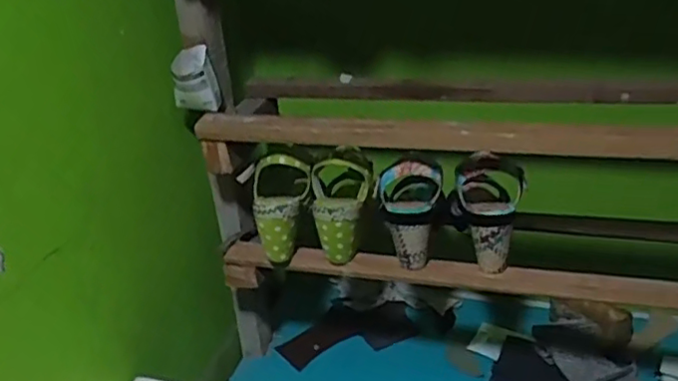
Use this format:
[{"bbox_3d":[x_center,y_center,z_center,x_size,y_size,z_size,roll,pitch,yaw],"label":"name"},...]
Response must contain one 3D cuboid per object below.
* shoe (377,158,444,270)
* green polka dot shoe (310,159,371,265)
[{"bbox_3d":[0.093,0.025,0.819,0.082,0.128,0.085,-2,26,4],"label":"shoe"},{"bbox_3d":[0.004,0.025,0.839,0.078,0.127,0.075,-2,26,4],"label":"green polka dot shoe"}]

